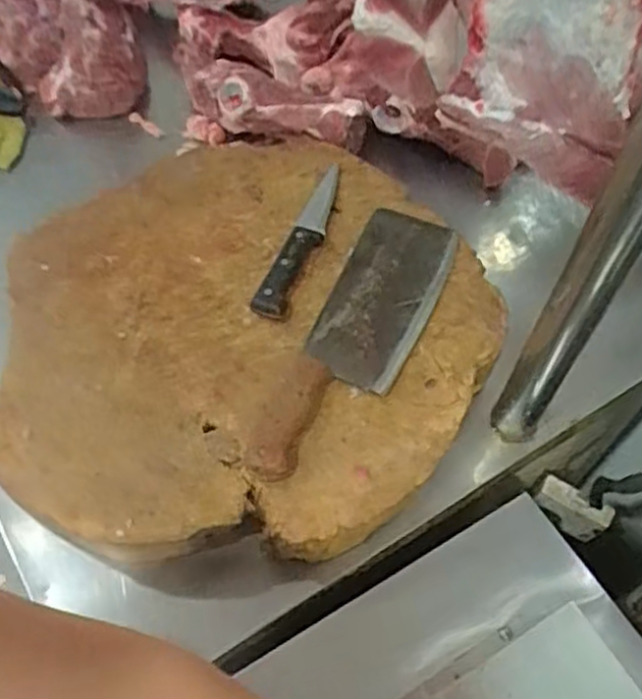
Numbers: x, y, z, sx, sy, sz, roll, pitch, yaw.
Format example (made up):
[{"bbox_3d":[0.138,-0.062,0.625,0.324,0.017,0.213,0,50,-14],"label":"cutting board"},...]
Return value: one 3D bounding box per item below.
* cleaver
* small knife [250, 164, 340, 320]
[{"bbox_3d":[0.042,-0.019,0.744,0.101,0.033,0.363,22,58,12],"label":"cleaver"},{"bbox_3d":[-0.018,-0.125,0.812,0.037,0.027,0.221,18,57,9],"label":"small knife"}]

